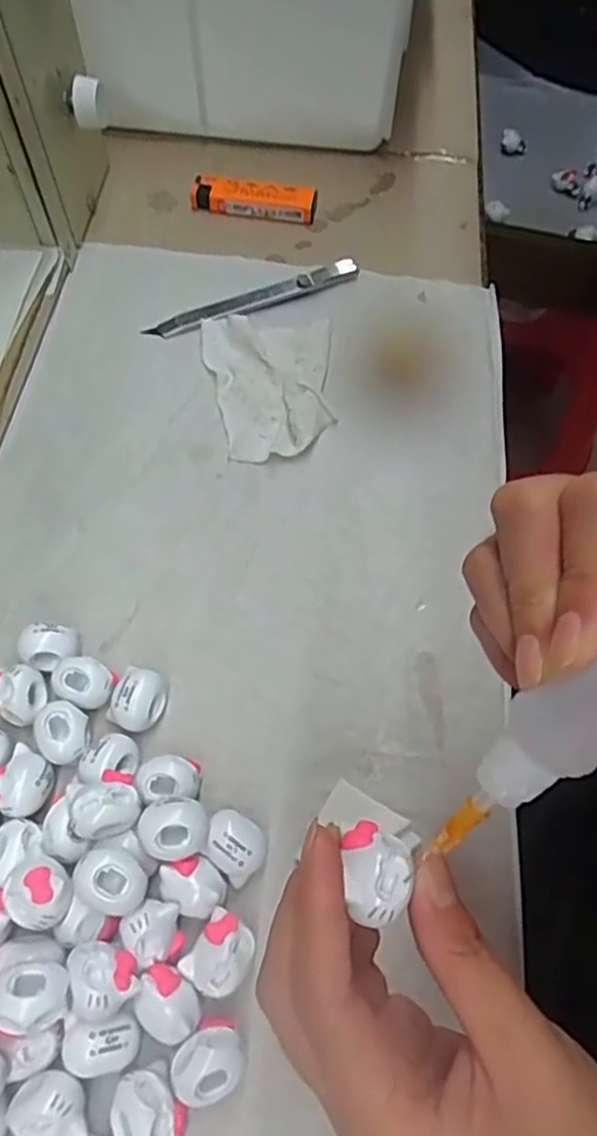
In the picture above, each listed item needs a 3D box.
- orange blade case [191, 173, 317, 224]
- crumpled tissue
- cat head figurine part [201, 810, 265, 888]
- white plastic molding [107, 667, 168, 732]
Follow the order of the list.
[{"bbox_3d":[-0.029,-0.239,0.450,0.080,0.019,0.018,9,63,4],"label":"orange blade case"},{"bbox_3d":[-0.017,-0.102,0.381,0.069,0.008,0.097,-2,62,-3],"label":"crumpled tissue"},{"bbox_3d":[-0.024,0.107,0.270,0.024,0.019,0.021,38,68,17],"label":"cat head figurine part"},{"bbox_3d":[-0.068,0.056,0.296,0.022,0.019,0.024,17,63,8],"label":"white plastic molding"}]

